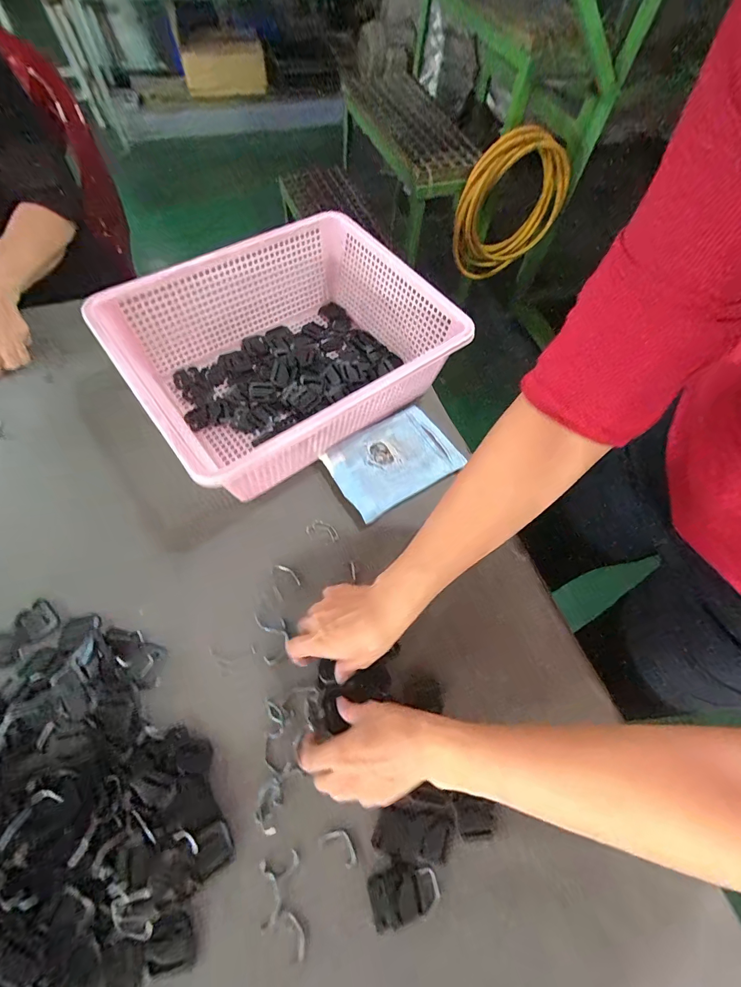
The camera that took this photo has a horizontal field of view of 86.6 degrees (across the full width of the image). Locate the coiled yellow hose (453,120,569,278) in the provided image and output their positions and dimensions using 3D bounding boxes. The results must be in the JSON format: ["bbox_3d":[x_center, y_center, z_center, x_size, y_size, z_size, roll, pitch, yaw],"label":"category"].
[{"bbox_3d":[0.442,-0.901,1.261,0.361,0.387,0.072,-20,69,-12],"label":"coiled yellow hose"}]

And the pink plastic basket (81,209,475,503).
[{"bbox_3d":[-0.103,-0.185,0.513,0.366,0.122,0.294,-34,71,-18],"label":"pink plastic basket"}]

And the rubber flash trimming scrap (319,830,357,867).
[{"bbox_3d":[-0.026,0.312,0.349,0.035,0.004,0.019,32,66,12],"label":"rubber flash trimming scrap"}]

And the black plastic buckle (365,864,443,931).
[{"bbox_3d":[0.029,0.340,0.334,0.058,0.007,0.037,-13,66,-10],"label":"black plastic buckle"}]

